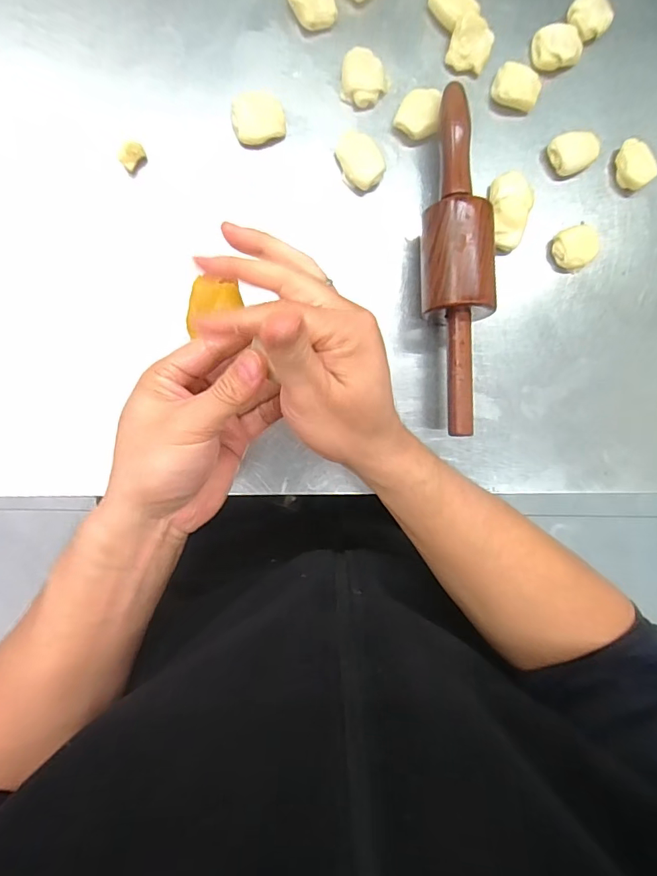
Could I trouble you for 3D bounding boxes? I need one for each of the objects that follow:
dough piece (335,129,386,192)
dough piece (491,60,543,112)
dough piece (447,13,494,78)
[{"bbox_3d":[0.029,-0.248,0.406,0.038,0.015,0.055,-20,91,-7],"label":"dough piece"},{"bbox_3d":[0.173,-0.321,0.422,0.042,0.016,0.034,19,87,-6],"label":"dough piece"},{"bbox_3d":[0.128,-0.354,0.413,0.037,0.016,0.040,0,89,-7],"label":"dough piece"}]

